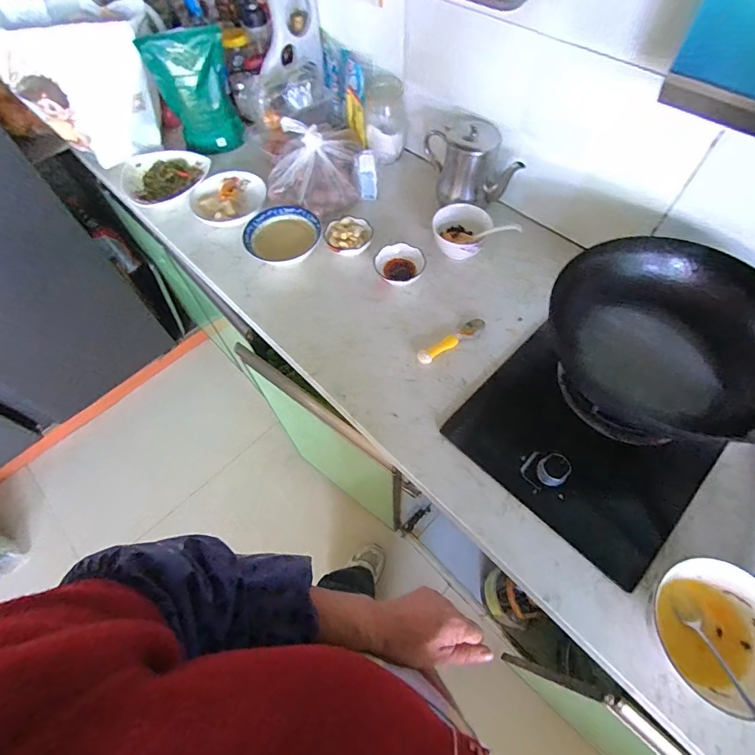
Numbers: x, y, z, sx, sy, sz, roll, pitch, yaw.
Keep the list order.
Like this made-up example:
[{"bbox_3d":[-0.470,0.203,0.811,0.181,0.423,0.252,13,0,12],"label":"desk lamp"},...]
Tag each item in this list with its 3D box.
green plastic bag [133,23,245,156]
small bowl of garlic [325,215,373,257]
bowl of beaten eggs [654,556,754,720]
[{"bbox_3d":[-0.399,-0.635,0.924,0.159,0.222,0.067,-24,62,-11],"label":"green plastic bag"},{"bbox_3d":[-0.055,-0.275,0.825,0.092,0.044,0.084,-1,60,2],"label":"small bowl of garlic"},{"bbox_3d":[0.385,0.292,0.467,0.128,0.079,0.151,-27,63,-12],"label":"bowl of beaten eggs"}]

